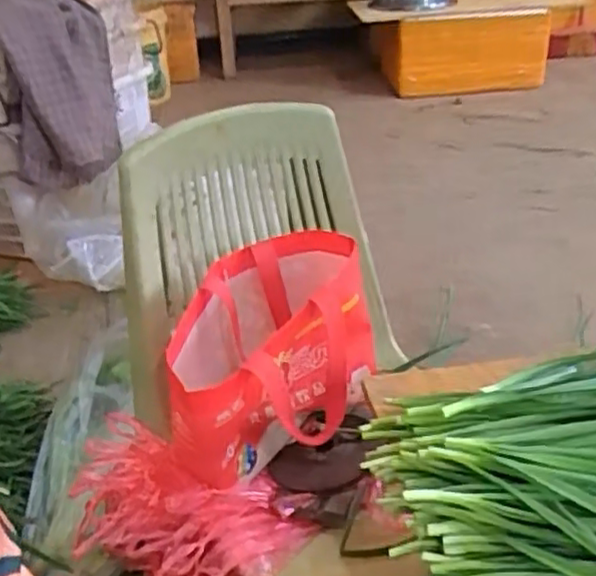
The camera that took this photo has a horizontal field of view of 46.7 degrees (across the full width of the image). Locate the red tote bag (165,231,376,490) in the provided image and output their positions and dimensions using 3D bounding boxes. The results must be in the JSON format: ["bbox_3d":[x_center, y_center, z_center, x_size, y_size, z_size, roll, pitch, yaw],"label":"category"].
[{"bbox_3d":[-0.023,0.078,0.714,0.202,0.173,0.234,-4,31,-1],"label":"red tote bag"}]

